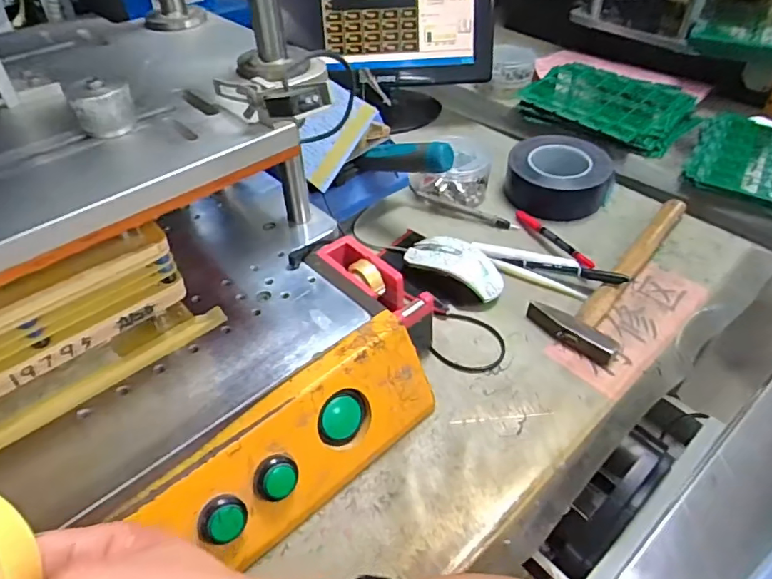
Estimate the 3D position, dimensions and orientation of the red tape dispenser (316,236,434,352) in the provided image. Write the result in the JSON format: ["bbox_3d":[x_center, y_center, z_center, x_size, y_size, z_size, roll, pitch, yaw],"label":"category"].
[{"bbox_3d":[-0.011,0.010,0.523,0.052,0.072,0.144,-33,52,-28],"label":"red tape dispenser"}]

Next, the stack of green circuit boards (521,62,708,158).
[{"bbox_3d":[0.373,-0.316,0.894,0.265,0.036,0.209,33,54,29],"label":"stack of green circuit boards"}]

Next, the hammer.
[{"bbox_3d":[0.271,-0.035,0.602,0.091,0.020,0.288,30,52,27],"label":"hammer"}]

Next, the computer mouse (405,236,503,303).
[{"bbox_3d":[0.074,-0.027,0.589,0.057,0.034,0.115,-34,54,-29],"label":"computer mouse"}]

